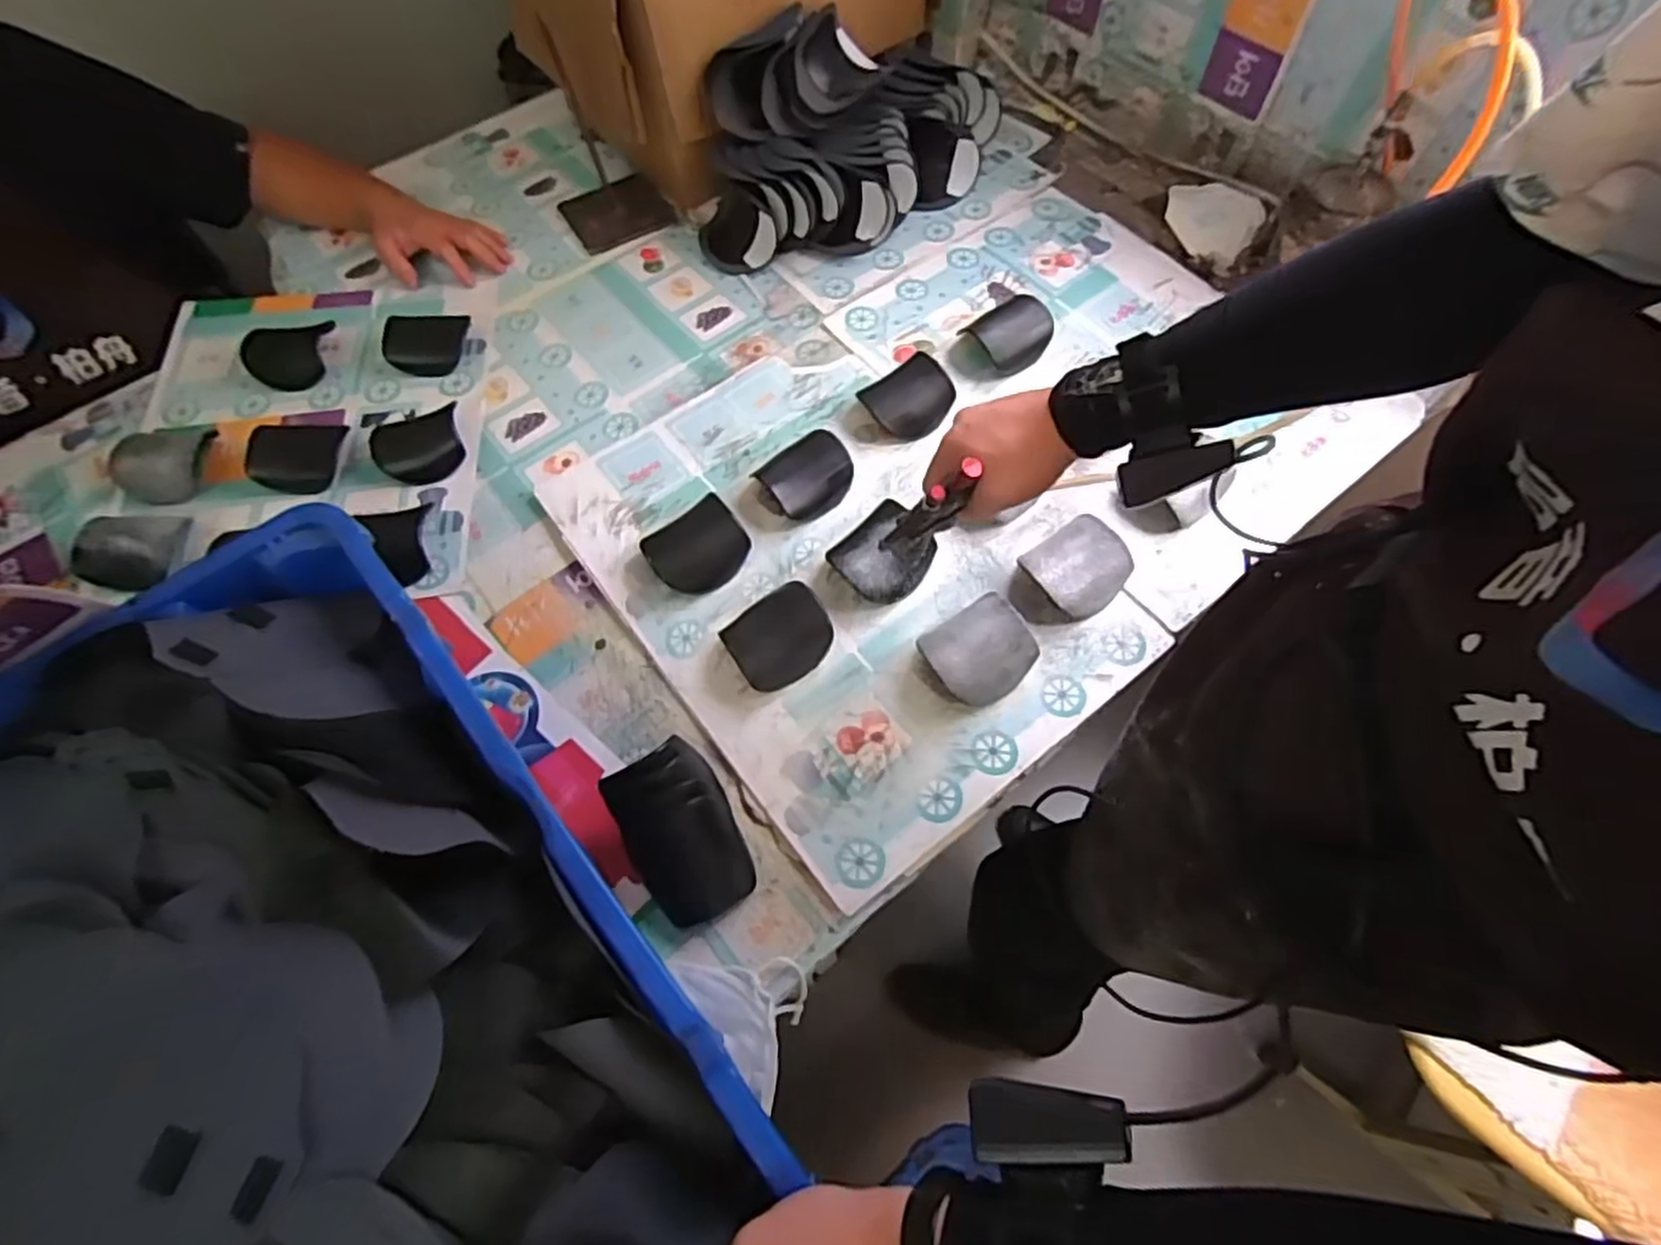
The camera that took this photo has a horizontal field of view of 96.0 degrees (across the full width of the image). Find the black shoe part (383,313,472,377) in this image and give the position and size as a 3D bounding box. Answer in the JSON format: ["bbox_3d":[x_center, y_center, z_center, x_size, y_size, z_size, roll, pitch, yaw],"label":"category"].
[{"bbox_3d":[-0.475,-0.327,0.875,0.084,0.025,0.083,-3,63,0],"label":"black shoe part"}]

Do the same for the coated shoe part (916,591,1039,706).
[{"bbox_3d":[0.130,0.026,0.664,0.091,0.043,0.085,-34,67,-15],"label":"coated shoe part"}]

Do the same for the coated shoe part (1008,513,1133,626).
[{"bbox_3d":[0.223,-0.048,0.695,0.112,0.045,0.086,-39,68,-17],"label":"coated shoe part"}]

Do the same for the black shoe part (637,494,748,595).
[{"bbox_3d":[-0.129,-0.071,0.726,0.091,0.029,0.072,-37,68,-16],"label":"black shoe part"}]

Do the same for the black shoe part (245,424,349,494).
[{"bbox_3d":[-0.572,-0.179,0.797,0.082,0.027,0.084,4,63,4],"label":"black shoe part"}]

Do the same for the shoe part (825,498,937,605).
[{"bbox_3d":[0.050,-0.066,0.714,0.085,0.040,0.097,30,67,16],"label":"shoe part"}]

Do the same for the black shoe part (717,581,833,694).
[{"bbox_3d":[-0.044,0.015,0.684,0.093,0.028,0.073,-32,66,-14],"label":"black shoe part"}]

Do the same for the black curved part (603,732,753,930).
[{"bbox_3d":[-0.118,0.164,0.591,0.081,0.057,0.134,-26,65,-11],"label":"black curved part"}]

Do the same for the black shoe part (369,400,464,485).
[{"bbox_3d":[-0.445,-0.191,0.805,0.096,0.027,0.084,-19,64,-8],"label":"black shoe part"}]

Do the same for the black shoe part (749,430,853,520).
[{"bbox_3d":[-0.024,-0.147,0.759,0.093,0.038,0.075,-42,69,-18],"label":"black shoe part"}]

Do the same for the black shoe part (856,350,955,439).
[{"bbox_3d":[0.083,-0.239,0.804,0.089,0.036,0.080,-31,66,-14],"label":"black shoe part"}]

